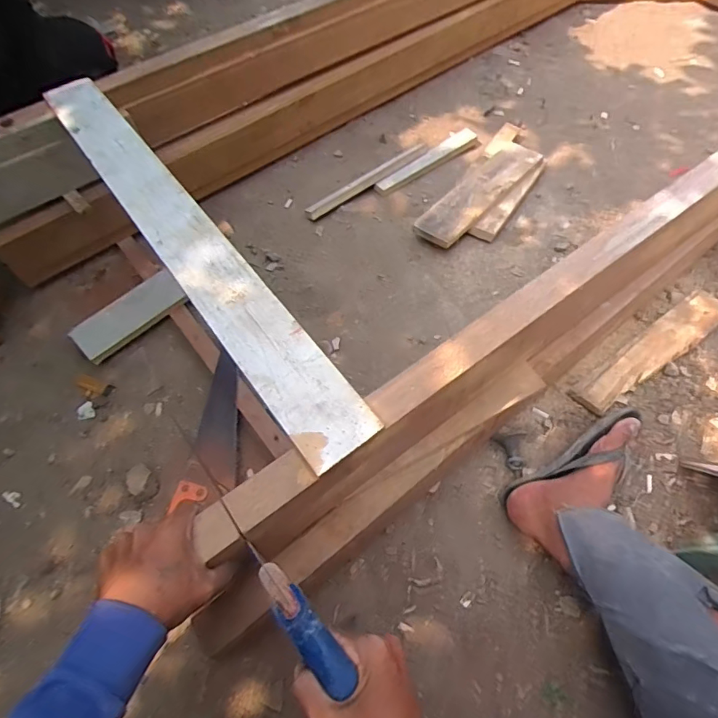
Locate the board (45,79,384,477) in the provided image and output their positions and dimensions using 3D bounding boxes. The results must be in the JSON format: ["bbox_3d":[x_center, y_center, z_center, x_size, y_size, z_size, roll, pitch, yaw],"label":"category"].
[{"bbox_3d":[-0.248,-0.178,0.686,0.092,0.022,0.818,-34,64,-14],"label":"board"}]

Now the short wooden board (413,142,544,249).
[{"bbox_3d":[0.270,-0.379,1.101,0.104,0.023,0.384,39,69,22],"label":"short wooden board"}]

